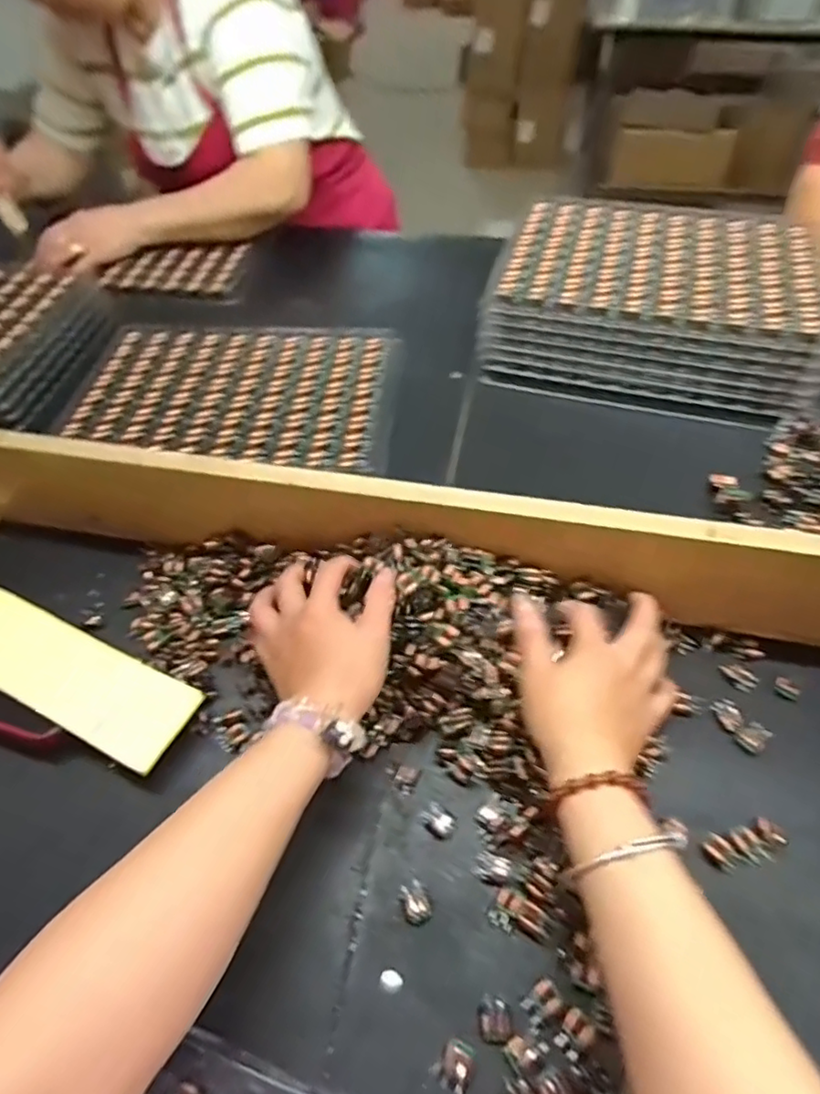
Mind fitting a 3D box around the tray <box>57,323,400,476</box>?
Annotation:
[{"bbox_3d":[-0.189,-0.174,0.661,0.326,0.023,0.234,3,51,7],"label":"tray"}]

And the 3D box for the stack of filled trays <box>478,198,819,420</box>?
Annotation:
[{"bbox_3d":[0.273,-0.281,0.695,0.337,0.109,0.243,12,53,13],"label":"stack of filled trays"}]

